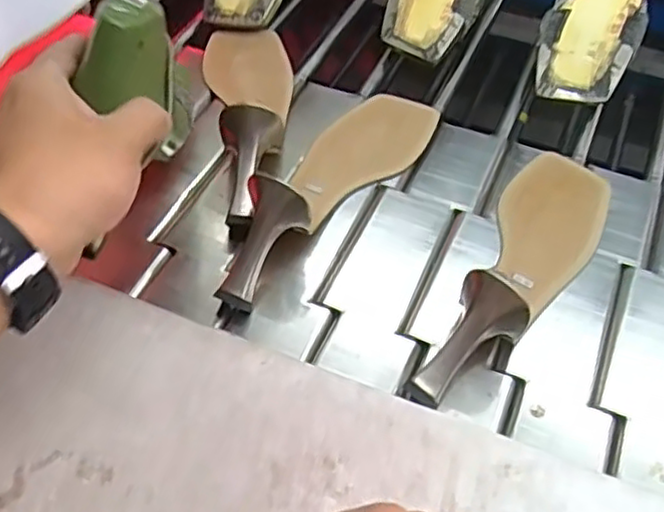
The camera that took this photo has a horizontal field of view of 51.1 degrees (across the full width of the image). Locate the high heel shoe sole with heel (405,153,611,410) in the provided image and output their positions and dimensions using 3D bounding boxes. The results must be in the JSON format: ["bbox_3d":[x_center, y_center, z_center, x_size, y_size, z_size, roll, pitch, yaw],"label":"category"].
[{"bbox_3d":[0.137,0.000,0.471,0.072,0.060,0.253,22,53,15],"label":"high heel shoe sole with heel"}]

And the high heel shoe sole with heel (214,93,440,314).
[{"bbox_3d":[-0.004,-0.070,0.521,0.075,0.063,0.267,30,56,21],"label":"high heel shoe sole with heel"}]

